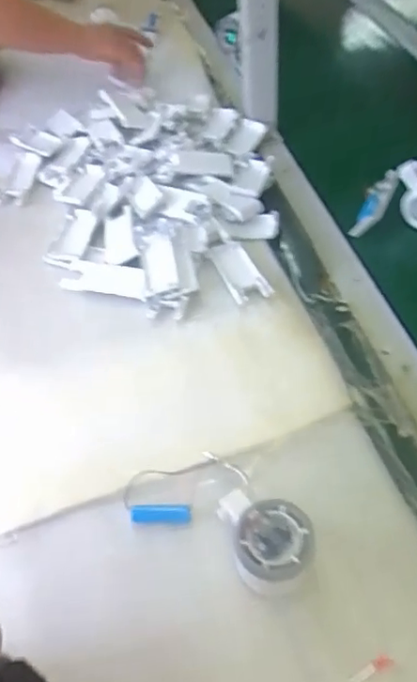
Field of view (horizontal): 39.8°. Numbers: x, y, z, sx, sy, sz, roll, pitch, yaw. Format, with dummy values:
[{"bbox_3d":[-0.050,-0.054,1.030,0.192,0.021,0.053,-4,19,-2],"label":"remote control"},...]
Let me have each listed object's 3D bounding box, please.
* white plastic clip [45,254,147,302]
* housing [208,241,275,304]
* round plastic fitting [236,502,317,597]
[{"bbox_3d":[-0.134,-0.077,0.671,0.142,0.013,0.041,14,51,16],"label":"white plastic clip"},{"bbox_3d":[0.033,-0.082,0.664,0.045,0.015,0.099,-18,50,-11],"label":"housing"},{"bbox_3d":[0.050,0.157,0.437,0.056,0.043,0.055,5,49,9],"label":"round plastic fitting"}]

